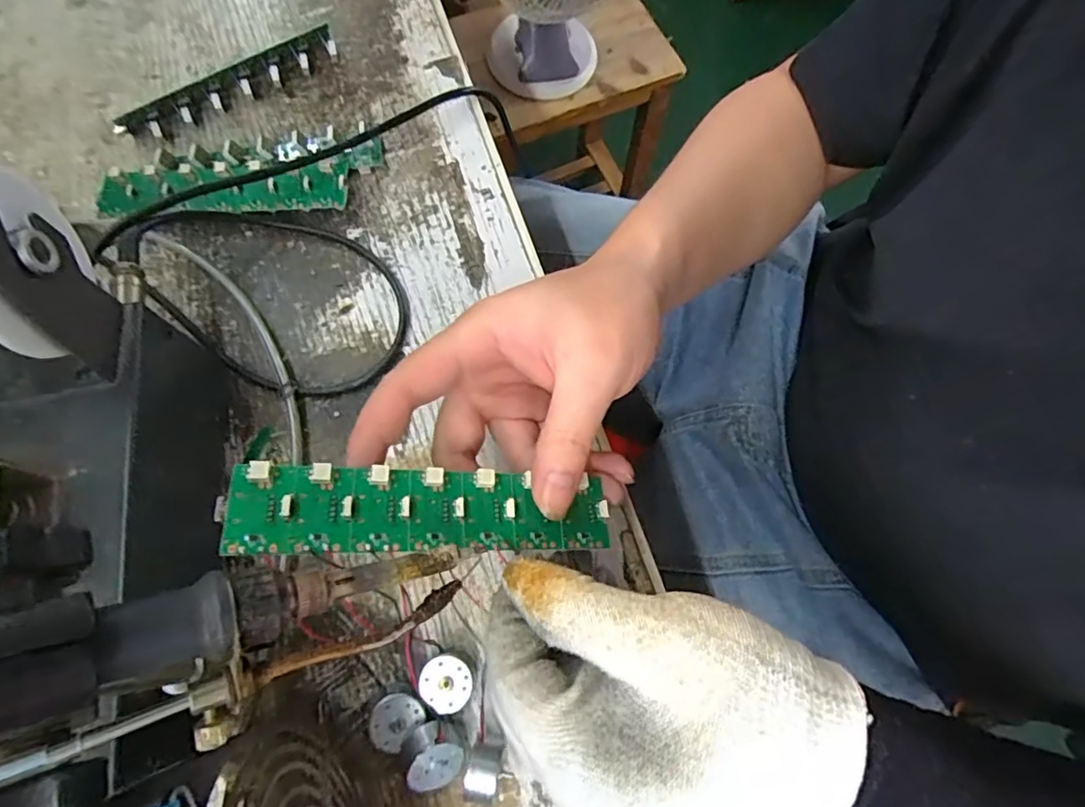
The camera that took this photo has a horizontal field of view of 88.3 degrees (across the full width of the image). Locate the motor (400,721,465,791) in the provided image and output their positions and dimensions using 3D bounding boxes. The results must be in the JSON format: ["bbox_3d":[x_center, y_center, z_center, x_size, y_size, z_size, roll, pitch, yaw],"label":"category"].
[{"bbox_3d":[-0.046,0.146,0.233,0.023,0.013,0.023,-4,100,-22],"label":"motor"}]

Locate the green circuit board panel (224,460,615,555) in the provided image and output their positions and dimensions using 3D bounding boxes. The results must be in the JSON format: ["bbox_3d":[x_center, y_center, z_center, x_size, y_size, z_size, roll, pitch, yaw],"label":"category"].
[{"bbox_3d":[-0.040,0.040,0.208,0.139,0.005,0.030,6,69,-18],"label":"green circuit board panel"}]

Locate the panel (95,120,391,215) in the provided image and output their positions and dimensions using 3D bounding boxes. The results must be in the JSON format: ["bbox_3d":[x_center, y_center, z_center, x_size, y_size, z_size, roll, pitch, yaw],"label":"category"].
[{"bbox_3d":[-0.173,-0.134,0.325,0.153,0.019,0.064,-9,71,-5],"label":"panel"}]

